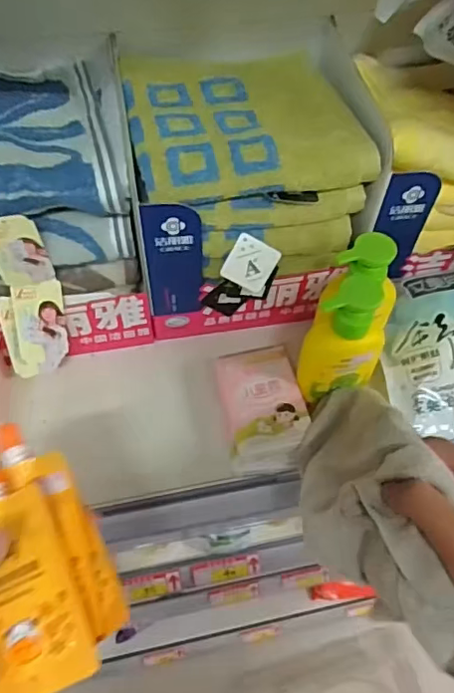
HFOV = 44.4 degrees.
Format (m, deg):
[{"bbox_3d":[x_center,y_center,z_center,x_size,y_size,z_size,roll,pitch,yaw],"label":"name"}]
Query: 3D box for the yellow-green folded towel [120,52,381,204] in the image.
[{"bbox_3d":[0.011,-0.188,0.452,0.176,0.023,0.161,-9,59,-8],"label":"yellow-green folded towel"}]

